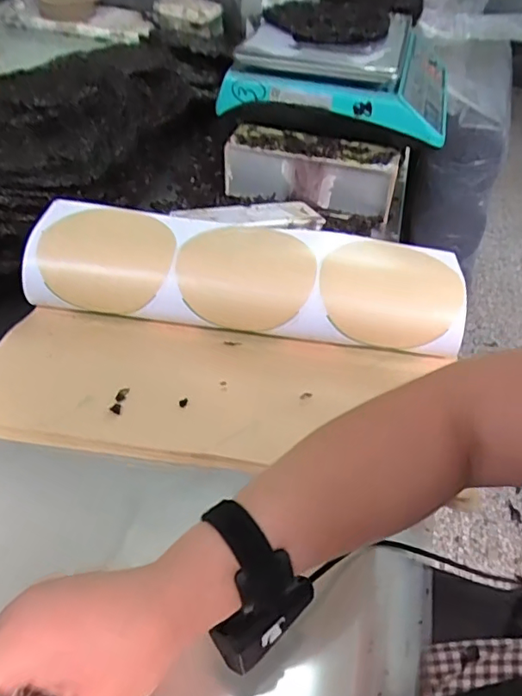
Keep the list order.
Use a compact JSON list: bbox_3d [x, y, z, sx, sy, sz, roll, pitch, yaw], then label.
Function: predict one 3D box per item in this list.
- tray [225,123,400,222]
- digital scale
[{"bbox_3d":[0.080,-0.277,0.852,0.260,0.085,0.088,14,46,10],"label":"tray"},{"bbox_3d":[0.138,-0.466,0.894,0.346,0.092,0.289,12,44,8],"label":"digital scale"}]

